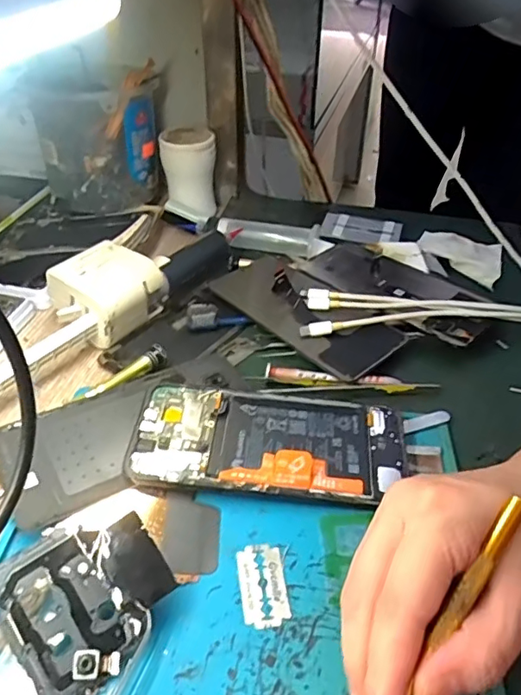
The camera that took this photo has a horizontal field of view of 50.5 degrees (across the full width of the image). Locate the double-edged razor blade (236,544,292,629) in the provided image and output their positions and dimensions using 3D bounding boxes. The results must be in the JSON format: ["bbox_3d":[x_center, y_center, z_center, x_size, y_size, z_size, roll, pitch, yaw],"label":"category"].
[{"bbox_3d":[0.002,0.117,0.277,0.023,0.004,0.042,-5,41,-7],"label":"double-edged razor blade"}]

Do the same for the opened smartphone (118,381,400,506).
[{"bbox_3d":[0.006,0.055,0.334,0.157,0.015,0.073,4,41,4],"label":"opened smartphone"}]

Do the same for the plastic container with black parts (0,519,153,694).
[{"bbox_3d":[-0.088,0.124,0.247,0.069,0.030,0.073,16,43,17],"label":"plastic container with black parts"}]

